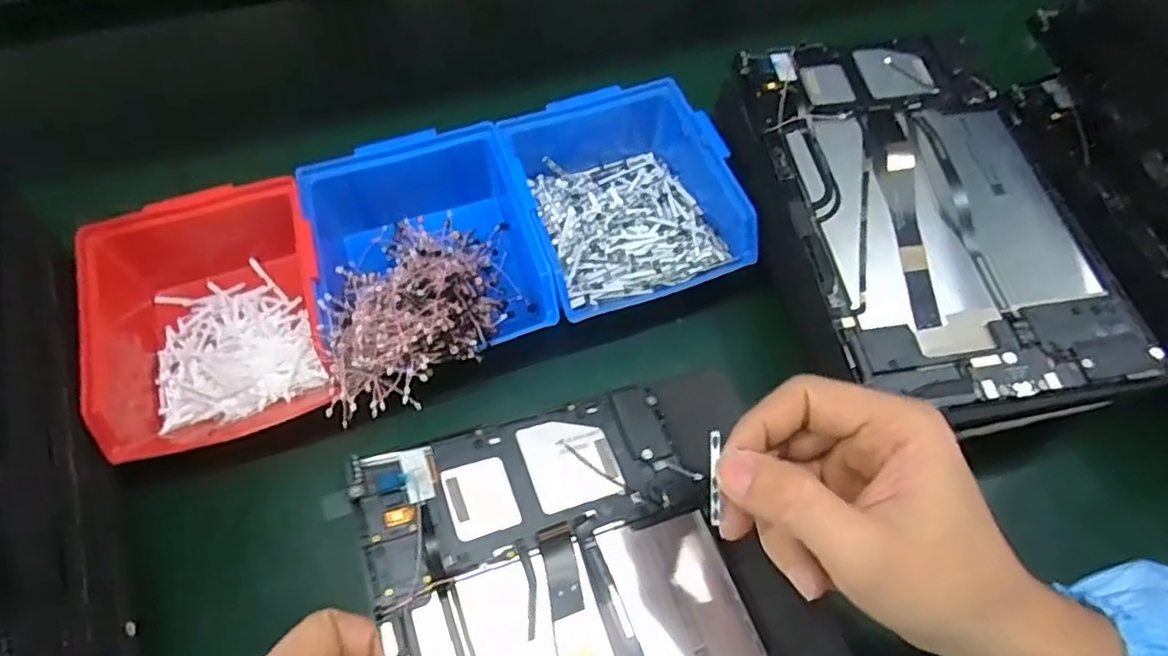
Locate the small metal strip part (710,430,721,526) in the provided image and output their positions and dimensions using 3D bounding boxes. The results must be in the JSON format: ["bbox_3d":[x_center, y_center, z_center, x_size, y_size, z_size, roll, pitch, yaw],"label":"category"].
[{"bbox_3d":[0.051,0.058,0.254,0.004,0.004,0.038,-1,99,1],"label":"small metal strip part"}]

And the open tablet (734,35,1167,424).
[{"bbox_3d":[0.185,-0.071,0.357,0.145,0.009,0.239,-10,64,-3],"label":"open tablet"}]

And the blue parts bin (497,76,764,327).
[{"bbox_3d":[0.020,-0.089,0.414,0.124,0.058,0.155,-17,61,-10],"label":"blue parts bin"}]

